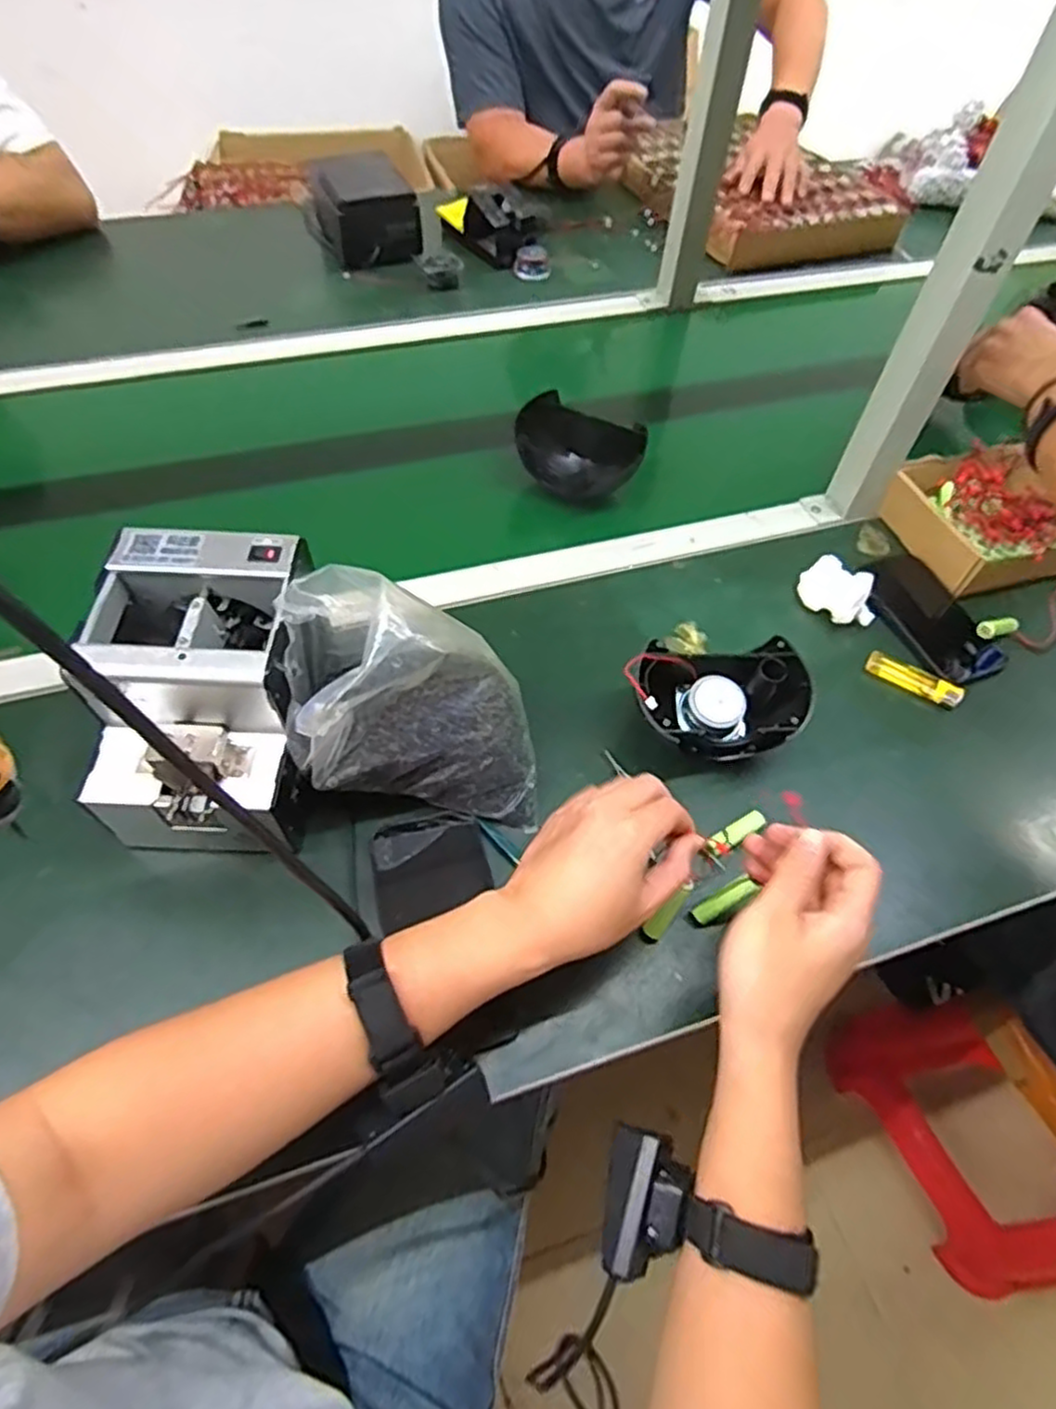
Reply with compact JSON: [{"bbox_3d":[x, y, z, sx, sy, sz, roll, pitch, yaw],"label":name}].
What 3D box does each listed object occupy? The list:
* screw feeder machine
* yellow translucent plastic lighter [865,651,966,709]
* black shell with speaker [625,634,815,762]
[{"bbox_3d":[-0.221,-0.004,0.519,0.127,0.158,0.174,4,55,-1],"label":"screw feeder machine"},{"bbox_3d":[0.339,-0.022,0.643,0.080,0.008,0.028,29,58,16],"label":"yellow translucent plastic lighter"},{"bbox_3d":[0.148,0.002,0.580,0.129,0.072,0.094,7,55,1],"label":"black shell with speaker"}]

